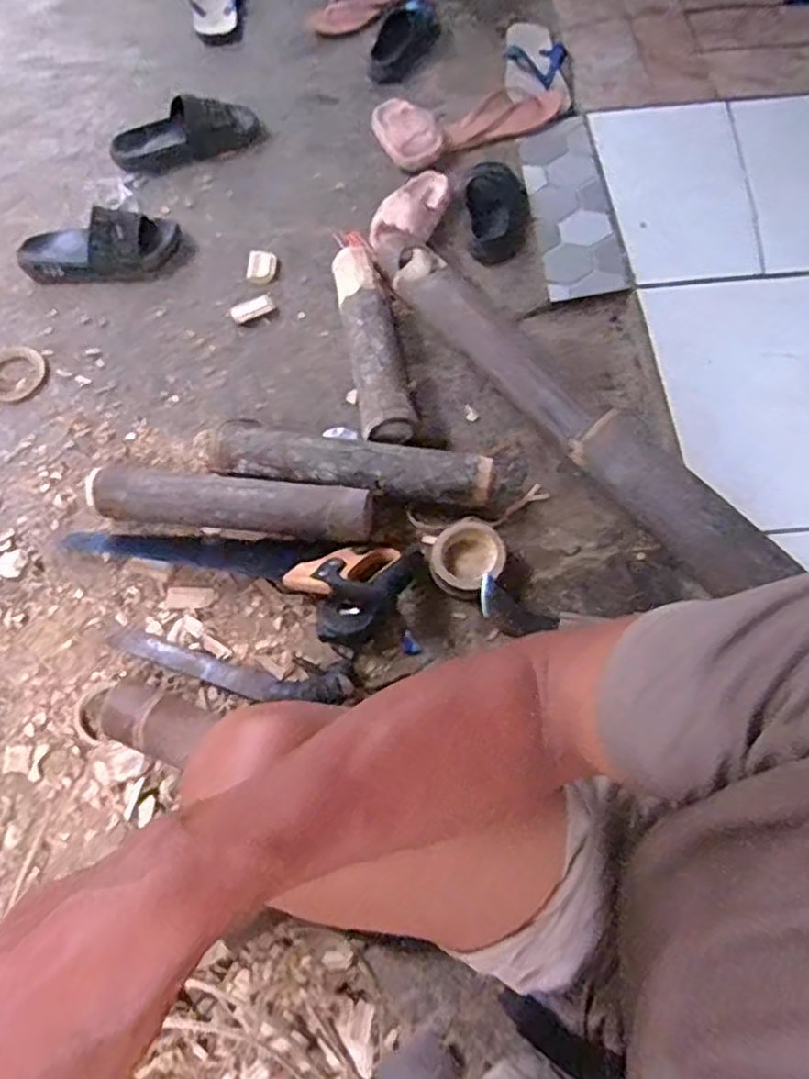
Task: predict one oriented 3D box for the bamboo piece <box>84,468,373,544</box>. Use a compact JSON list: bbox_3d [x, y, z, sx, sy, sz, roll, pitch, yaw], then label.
[{"bbox_3d":[-0.224,-0.047,0.887,0.364,0.073,0.080,10,65,6],"label":"bamboo piece"}]

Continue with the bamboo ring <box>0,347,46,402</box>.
[{"bbox_3d":[-0.585,-0.248,1.031,0.093,0.010,0.094,0,64,1],"label":"bamboo ring"}]

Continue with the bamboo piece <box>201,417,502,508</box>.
[{"bbox_3d":[-0.079,-0.095,0.892,0.385,0.068,0.077,7,65,4],"label":"bamboo piece"}]

